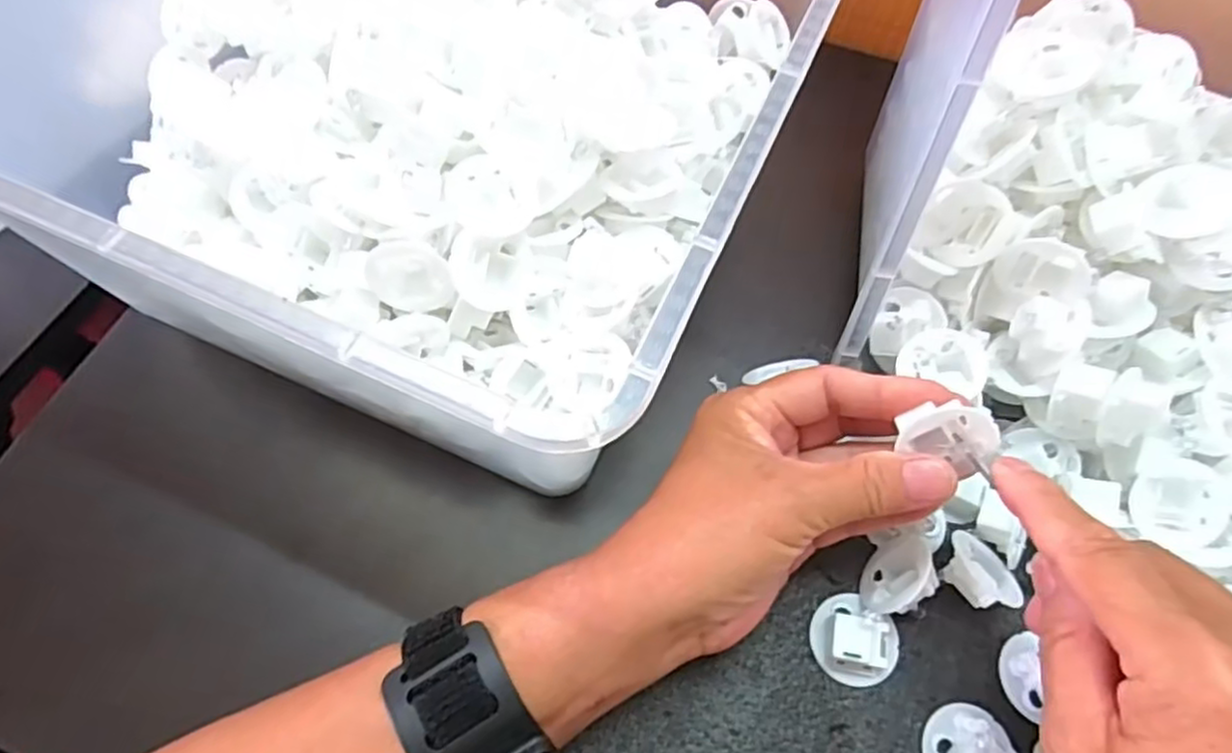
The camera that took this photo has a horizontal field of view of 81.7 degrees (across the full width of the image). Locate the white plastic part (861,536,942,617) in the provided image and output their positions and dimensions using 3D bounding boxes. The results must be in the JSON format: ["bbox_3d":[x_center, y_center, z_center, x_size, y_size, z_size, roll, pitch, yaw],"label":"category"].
[{"bbox_3d":[0.111,0.076,0.274,0.023,0.026,0.036,35,68,16],"label":"white plastic part"}]

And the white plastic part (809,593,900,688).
[{"bbox_3d":[0.091,0.100,0.270,0.033,0.015,0.030,0,63,0],"label":"white plastic part"}]

